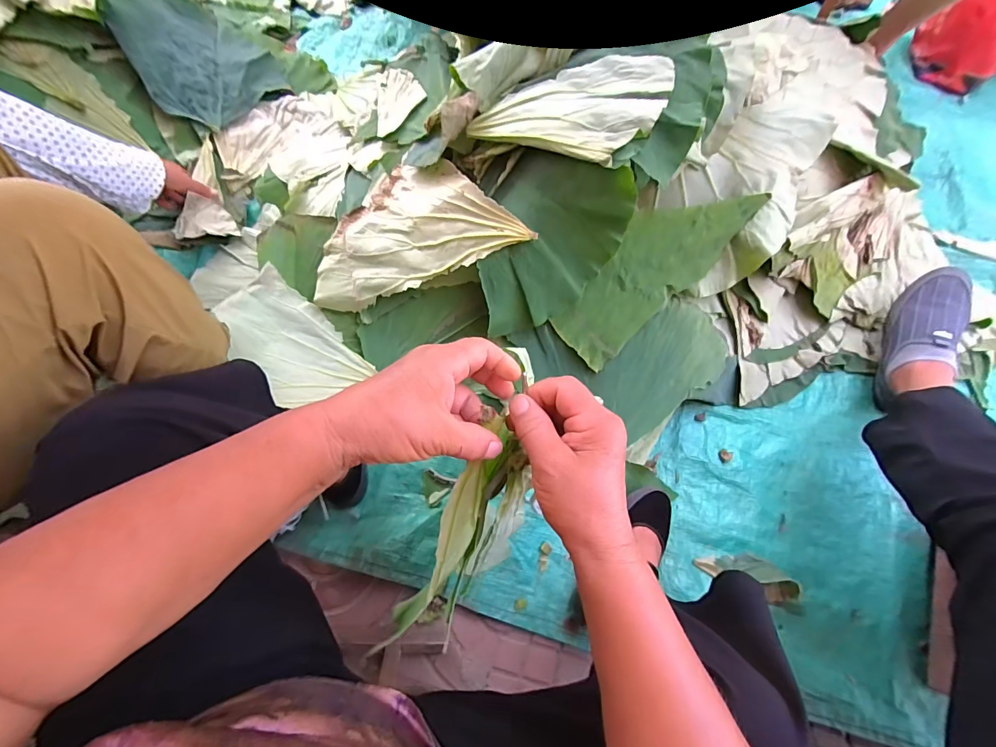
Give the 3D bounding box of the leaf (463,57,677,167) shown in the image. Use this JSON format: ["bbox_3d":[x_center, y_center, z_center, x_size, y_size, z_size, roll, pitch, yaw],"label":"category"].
[{"bbox_3d":[0.113,-0.403,0.619,0.244,0.079,0.195,29,72,9],"label":"leaf"}]

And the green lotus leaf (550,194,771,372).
[{"bbox_3d":[0.263,-0.179,0.716,0.385,0.044,0.138,-42,76,3],"label":"green lotus leaf"}]

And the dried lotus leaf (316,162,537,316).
[{"bbox_3d":[-0.155,-0.261,0.725,0.380,0.041,0.219,-16,77,18],"label":"dried lotus leaf"}]

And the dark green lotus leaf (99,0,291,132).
[{"bbox_3d":[-0.673,-0.721,0.958,0.282,0.068,0.299,11,71,-34],"label":"dark green lotus leaf"}]

